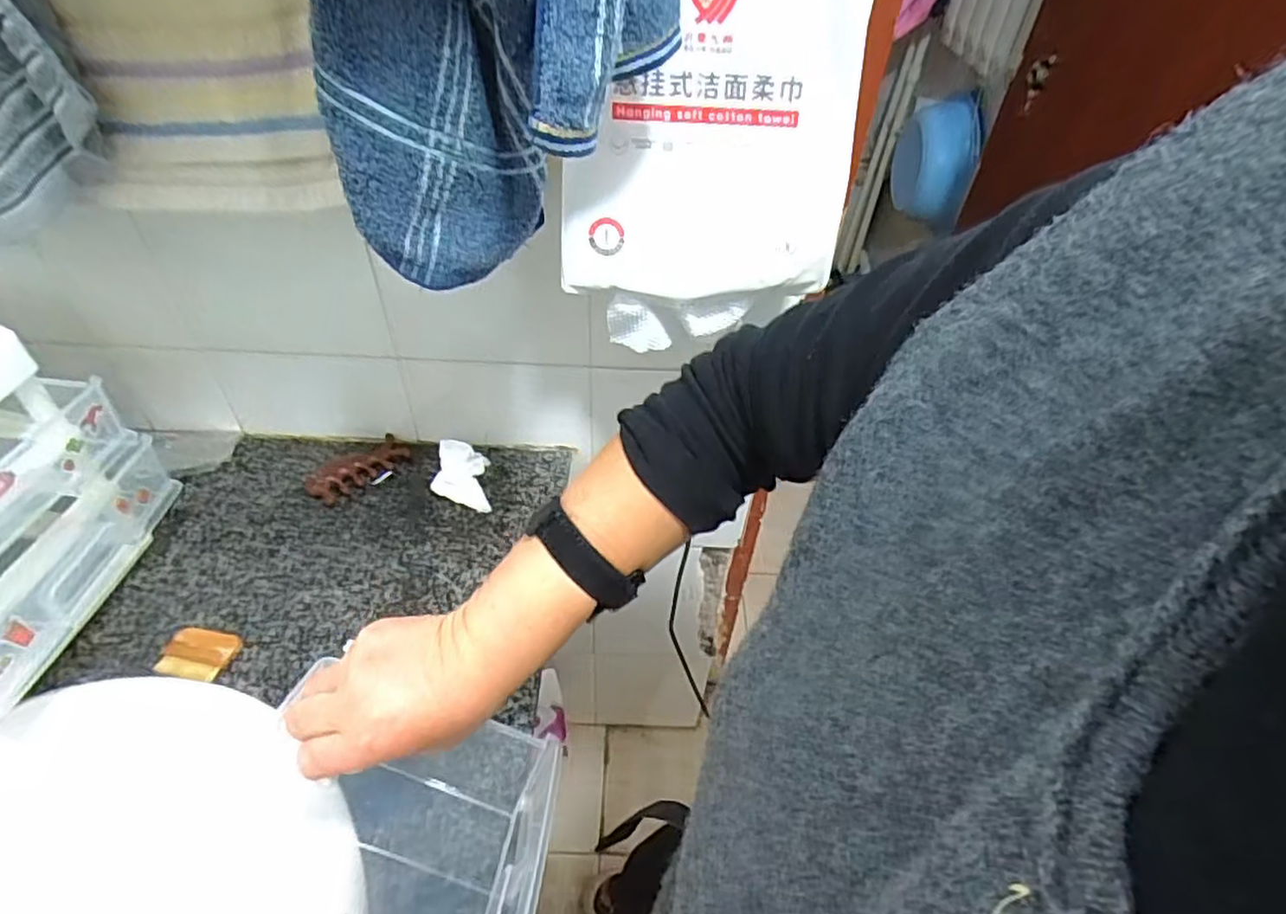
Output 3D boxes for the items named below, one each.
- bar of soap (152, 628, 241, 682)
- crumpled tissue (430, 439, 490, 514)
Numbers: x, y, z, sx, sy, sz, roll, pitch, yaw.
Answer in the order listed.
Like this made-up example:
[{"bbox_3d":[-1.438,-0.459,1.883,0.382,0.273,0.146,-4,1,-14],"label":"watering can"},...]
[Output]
[{"bbox_3d":[-0.387,0.171,0.575,0.061,0.011,0.045,9,46,5],"label":"bar of soap"},{"bbox_3d":[-0.197,0.019,0.718,0.057,0.031,0.080,-4,46,-8],"label":"crumpled tissue"}]

